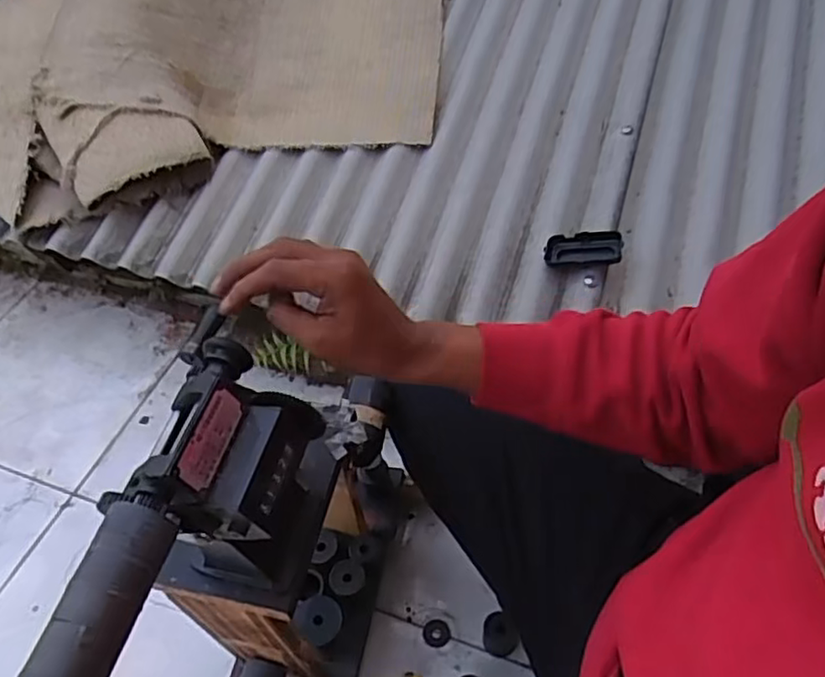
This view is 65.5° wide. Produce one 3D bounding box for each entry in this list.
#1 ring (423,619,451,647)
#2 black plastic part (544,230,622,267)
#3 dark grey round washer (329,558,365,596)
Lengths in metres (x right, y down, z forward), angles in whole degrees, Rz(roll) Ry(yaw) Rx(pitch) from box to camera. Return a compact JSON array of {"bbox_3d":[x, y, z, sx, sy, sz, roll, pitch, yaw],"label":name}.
[{"bbox_3d":[0.033,0.395,0.859,0.036,0.004,0.034,-2,51,2],"label":"ring"},{"bbox_3d":[0.253,-0.133,0.952,0.108,0.022,0.052,-1,78,24],"label":"black plastic part"},{"bbox_3d":[-0.082,0.299,0.801,0.042,0.009,0.041,-2,51,2],"label":"dark grey round washer"}]

